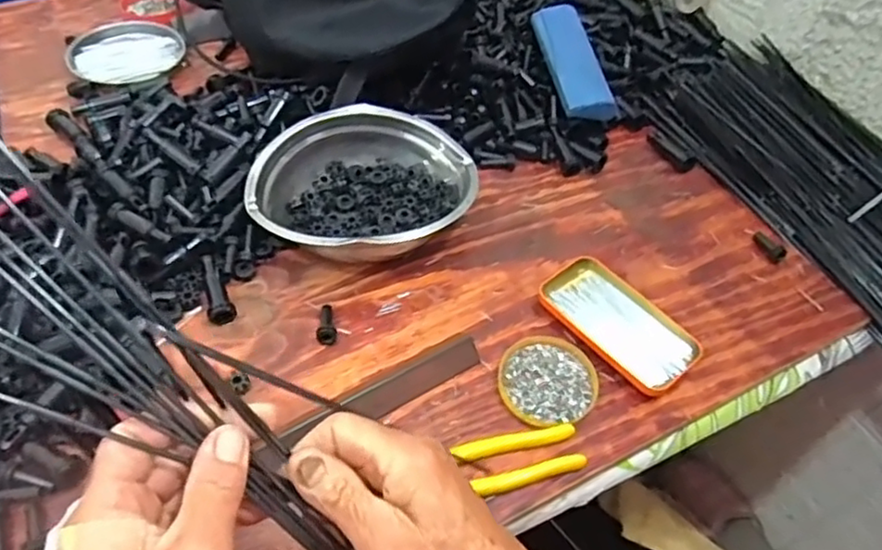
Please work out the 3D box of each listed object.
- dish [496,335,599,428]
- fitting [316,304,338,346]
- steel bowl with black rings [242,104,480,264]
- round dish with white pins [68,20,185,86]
[{"bbox_3d":[0.091,0.090,0.564,0.083,0.012,0.079,2,50,-3],"label":"dish"},{"bbox_3d":[-0.102,0.041,0.587,0.017,0.019,0.042,-4,51,-8],"label":"fitting"},{"bbox_3d":[-0.074,-0.088,0.659,0.215,0.069,0.191,3,50,-3],"label":"steel bowl with black rings"},{"bbox_3d":[-0.397,-0.281,0.831,0.133,0.016,0.129,2,50,-3],"label":"round dish with white pins"}]

